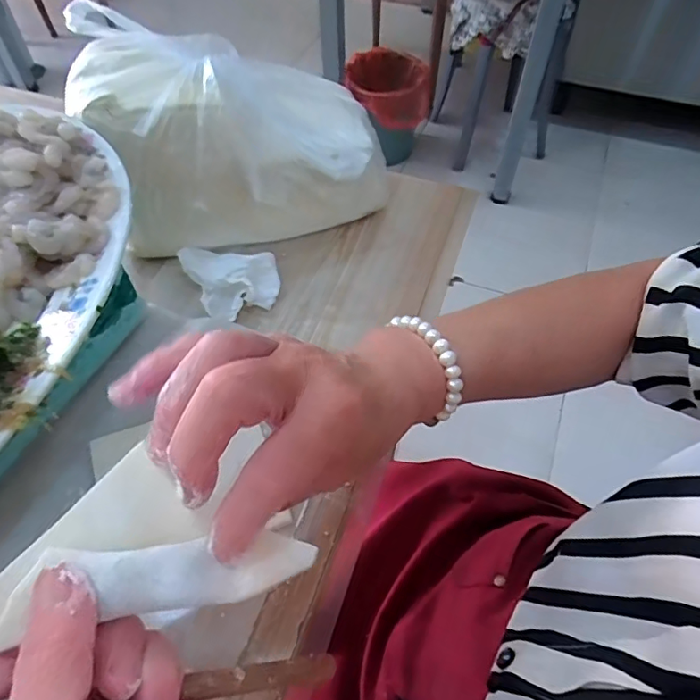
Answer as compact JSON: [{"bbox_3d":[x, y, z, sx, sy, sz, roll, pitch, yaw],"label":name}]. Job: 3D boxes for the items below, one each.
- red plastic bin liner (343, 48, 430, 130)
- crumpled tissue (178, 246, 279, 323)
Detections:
[{"bbox_3d":[0.107,-0.727,1.480,0.245,0.149,0.181,6,56,5],"label":"red plastic bin liner"},{"bbox_3d":[-0.085,-0.056,0.384,0.058,0.025,0.061,-28,60,-17],"label":"crumpled tissue"}]

